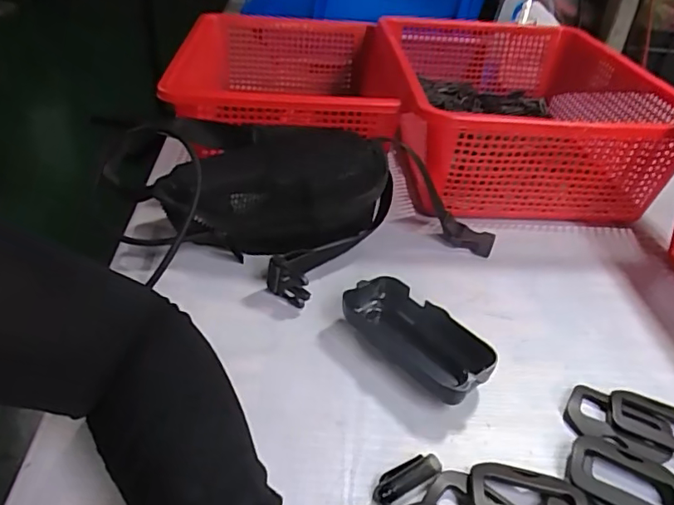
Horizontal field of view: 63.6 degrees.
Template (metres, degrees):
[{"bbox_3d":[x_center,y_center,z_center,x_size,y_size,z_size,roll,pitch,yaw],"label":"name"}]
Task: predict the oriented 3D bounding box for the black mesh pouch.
[{"bbox_3d":[-0.056,-0.056,0.471,0.183,0.078,0.116,1,35,-5],"label":"black mesh pouch"}]

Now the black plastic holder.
[{"bbox_3d":[0.056,0.058,0.376,0.050,0.025,0.108,-23,44,-33],"label":"black plastic holder"}]

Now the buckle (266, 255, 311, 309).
[{"bbox_3d":[-0.035,0.022,0.407,0.036,0.034,0.011,23,39,24],"label":"buckle"}]

